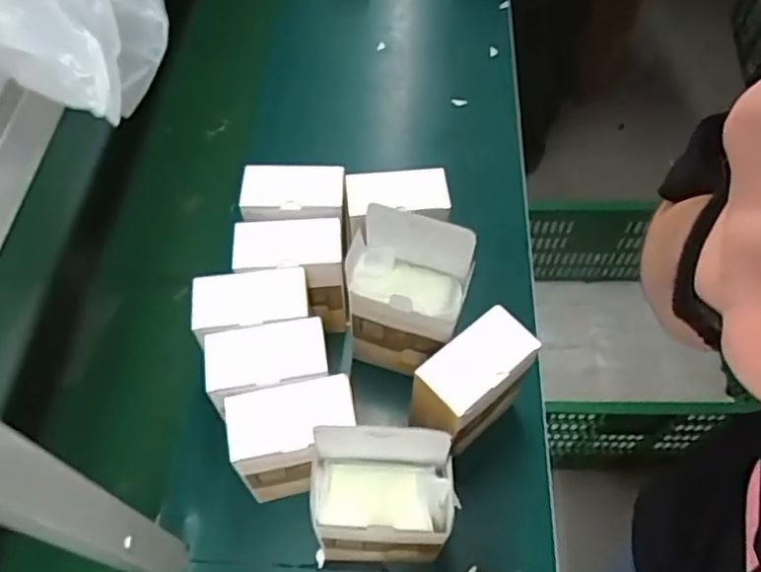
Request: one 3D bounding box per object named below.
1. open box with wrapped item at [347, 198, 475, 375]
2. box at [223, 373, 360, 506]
[{"bbox_3d":[0.030,0.019,0.718,0.131,0.213,0.079,19,60,12],"label":"open box with wrapped item"},{"bbox_3d":[-0.086,0.163,0.660,0.121,0.149,0.070,-11,59,-6],"label":"box"}]

